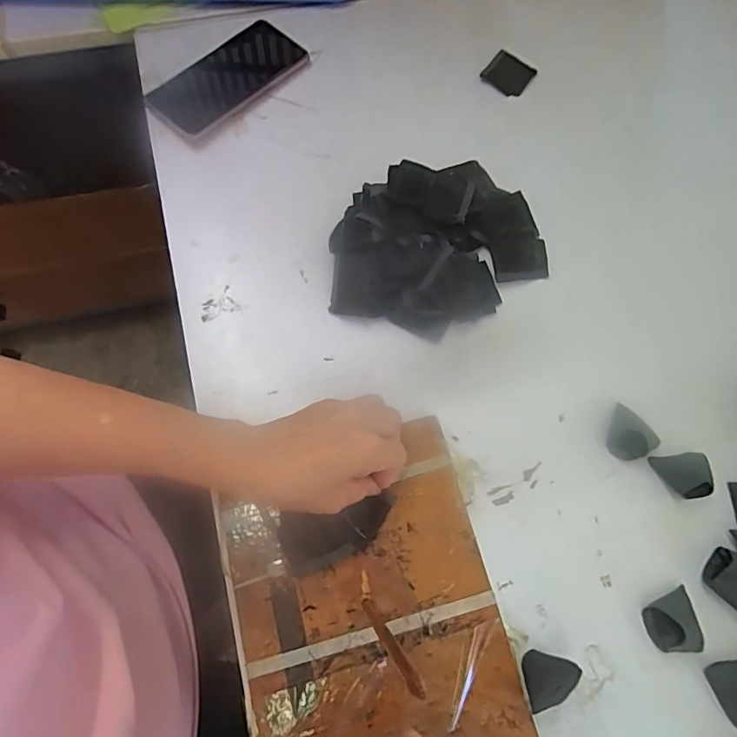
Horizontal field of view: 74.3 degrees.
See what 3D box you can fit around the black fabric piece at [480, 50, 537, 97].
[{"bbox_3d":[0.152,-0.319,0.527,0.046,0.004,0.047,35,77,1],"label":"black fabric piece"}]

